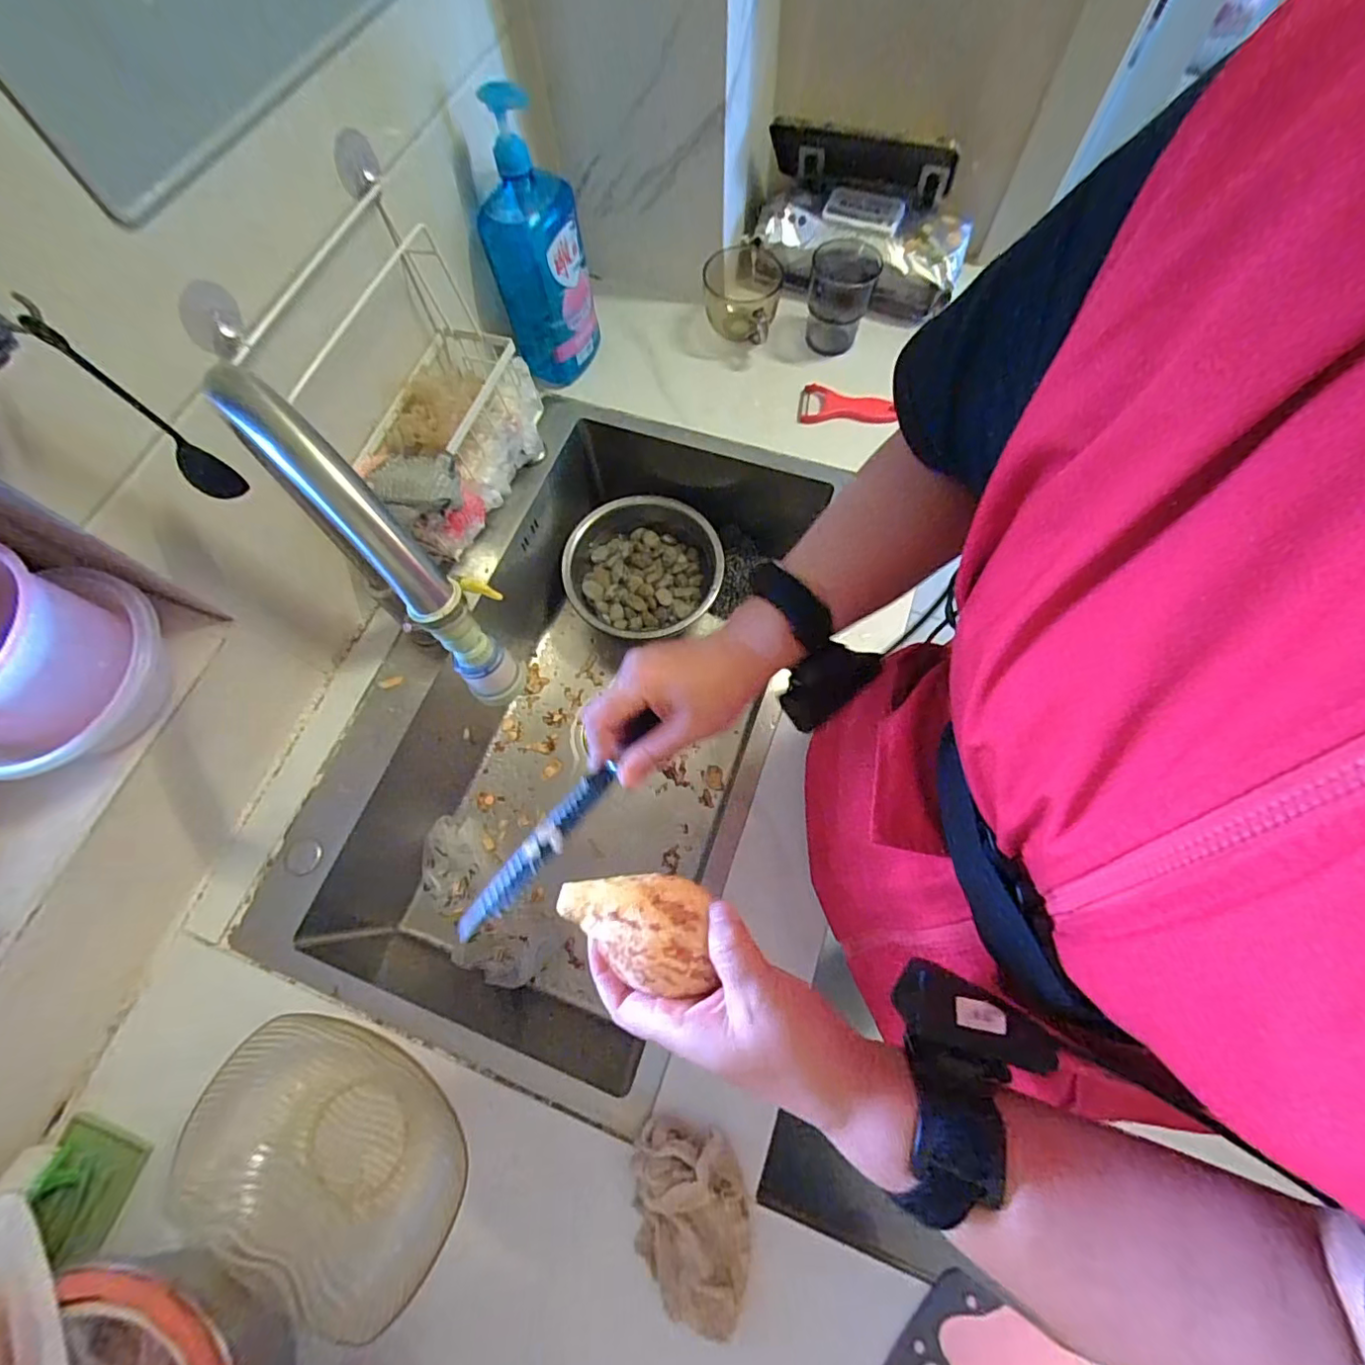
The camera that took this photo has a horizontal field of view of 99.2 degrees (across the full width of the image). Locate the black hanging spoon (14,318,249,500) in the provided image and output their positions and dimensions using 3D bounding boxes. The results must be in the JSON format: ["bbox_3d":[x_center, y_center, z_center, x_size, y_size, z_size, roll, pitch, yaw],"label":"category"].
[{"bbox_3d":[-0.344,-0.168,0.375,0.018,0.132,0.026,33,74,14],"label":"black hanging spoon"}]

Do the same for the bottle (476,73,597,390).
[{"bbox_3d":[-0.175,-0.517,0.702,0.111,0.282,0.091,-11,69,-1],"label":"bottle"}]

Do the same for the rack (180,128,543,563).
[{"bbox_3d":[-0.282,-0.298,0.591,0.153,0.250,0.264,14,71,8],"label":"rack"}]

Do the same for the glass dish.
[{"bbox_3d":[-0.301,0.388,0.484,0.239,0.048,0.173,22,72,11],"label":"glass dish"}]

